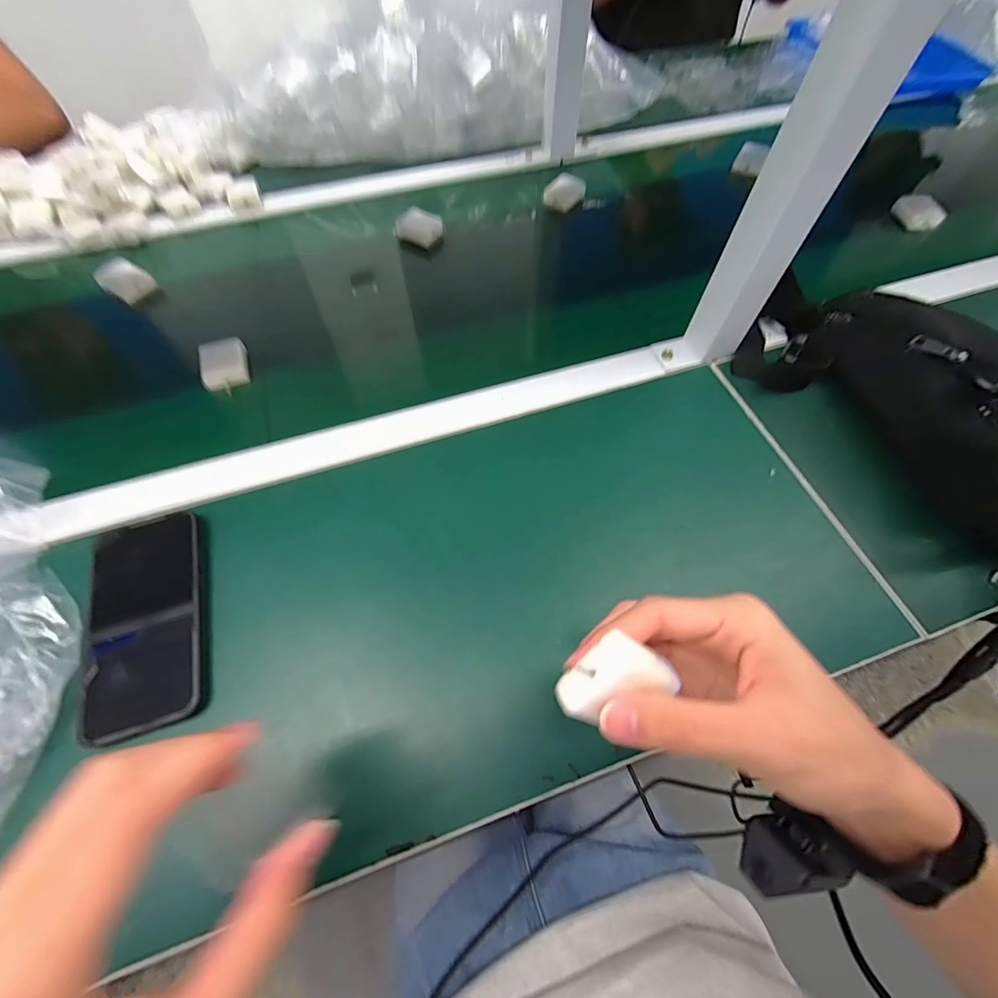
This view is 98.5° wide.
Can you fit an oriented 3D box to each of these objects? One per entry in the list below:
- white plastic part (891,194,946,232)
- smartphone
[{"bbox_3d":[0.561,-0.387,0.578,0.020,0.032,0.069,-19,65,-10],"label":"white plastic part"},{"bbox_3d":[-0.267,0.089,0.324,0.083,0.008,0.158,-14,64,-8],"label":"smartphone"}]

